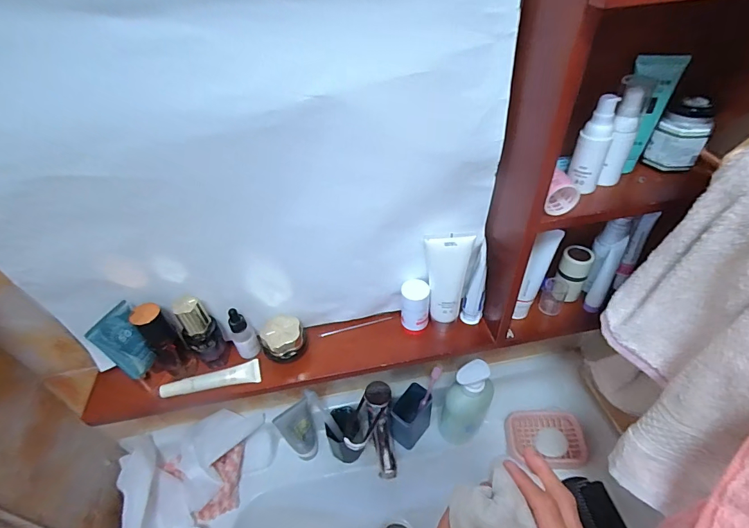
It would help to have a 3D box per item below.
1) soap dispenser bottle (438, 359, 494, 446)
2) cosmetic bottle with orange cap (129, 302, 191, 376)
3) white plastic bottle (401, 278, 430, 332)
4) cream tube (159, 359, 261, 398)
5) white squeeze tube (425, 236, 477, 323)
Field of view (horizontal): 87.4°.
[{"bbox_3d":[0.151,0.235,0.658,0.077,0.209,0.065,16,47,21],"label":"soap dispenser bottle"},{"bbox_3d":[-0.258,0.092,0.479,0.036,0.108,0.030,-35,51,-29],"label":"cosmetic bottle with orange cap"},{"bbox_3d":[0.054,0.057,0.524,0.037,0.073,0.028,4,44,9],"label":"white plastic bottle"},{"bbox_3d":[-0.205,0.148,0.496,0.116,0.021,0.022,-14,44,-10],"label":"cream tube"},{"bbox_3d":[0.093,0.020,0.496,0.054,0.129,0.030,1,43,6],"label":"white squeeze tube"}]

